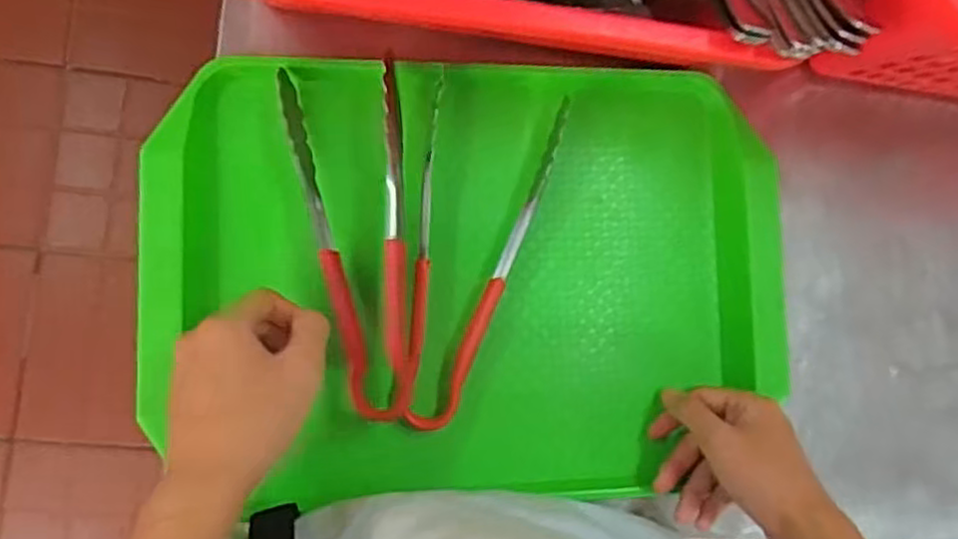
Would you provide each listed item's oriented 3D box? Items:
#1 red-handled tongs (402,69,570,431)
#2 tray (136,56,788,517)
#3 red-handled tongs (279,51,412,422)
[{"bbox_3d":[-0.013,-0.010,0.508,0.090,0.029,0.230,16,83,-7],"label":"red-handled tongs"},{"bbox_3d":[0.000,0.005,0.502,0.413,0.051,0.286,0,85,-8],"label":"tray"},{"bbox_3d":[-0.076,-0.019,0.488,0.072,0.053,0.226,-8,86,-10],"label":"red-handled tongs"}]

